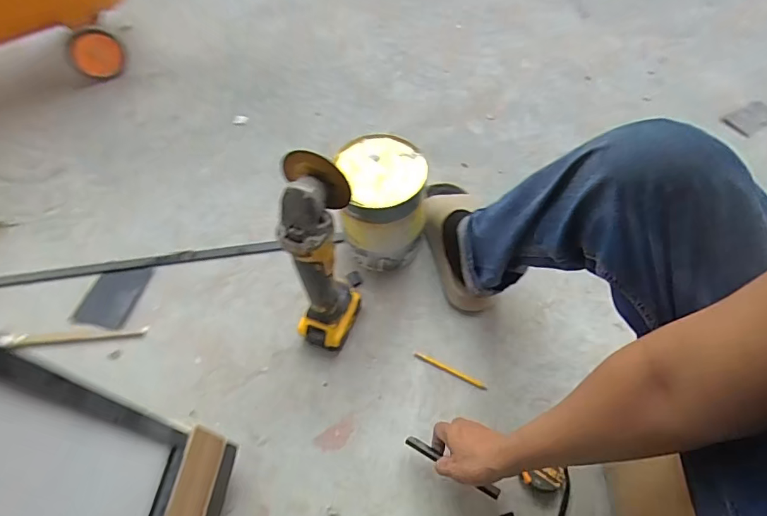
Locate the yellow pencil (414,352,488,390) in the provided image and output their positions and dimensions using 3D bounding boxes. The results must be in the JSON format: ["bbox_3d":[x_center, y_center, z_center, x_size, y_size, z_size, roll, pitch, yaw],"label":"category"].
[{"bbox_3d":[0.116,0.196,0.781,0.133,0.006,0.012,24,62,15],"label":"yellow pencil"}]

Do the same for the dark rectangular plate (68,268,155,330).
[{"bbox_3d":[-0.528,0.071,0.874,0.102,0.004,0.133,12,60,9],"label":"dark rectangular plate"}]

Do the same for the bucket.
[{"bbox_3d":[-0.001,-0.102,0.818,0.149,0.225,0.156,-1,59,1],"label":"bucket"}]

